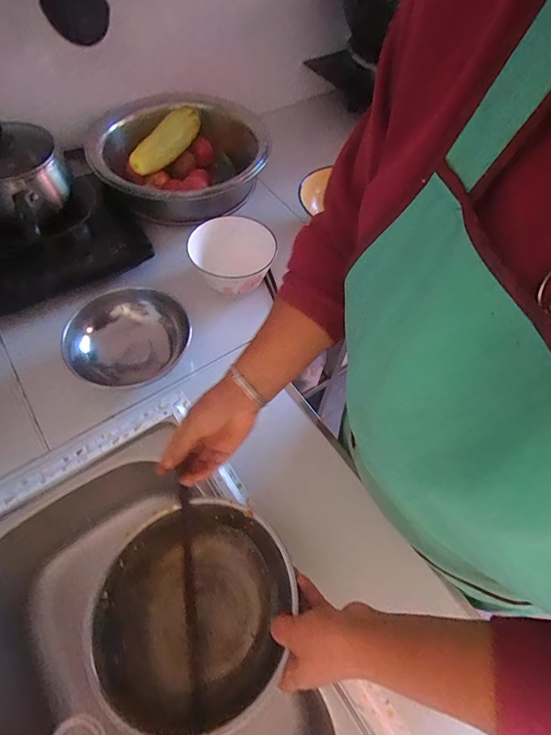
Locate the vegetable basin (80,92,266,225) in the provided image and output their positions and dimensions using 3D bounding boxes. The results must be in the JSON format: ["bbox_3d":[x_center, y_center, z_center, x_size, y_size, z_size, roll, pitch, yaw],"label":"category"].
[{"bbox_3d":[-0.182,-0.431,0.797,0.339,0.120,0.351,1,59,-2],"label":"vegetable basin"}]

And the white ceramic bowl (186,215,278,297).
[{"bbox_3d":[-0.078,-0.201,0.683,0.134,0.073,0.132,1,59,-2],"label":"white ceramic bowl"}]

